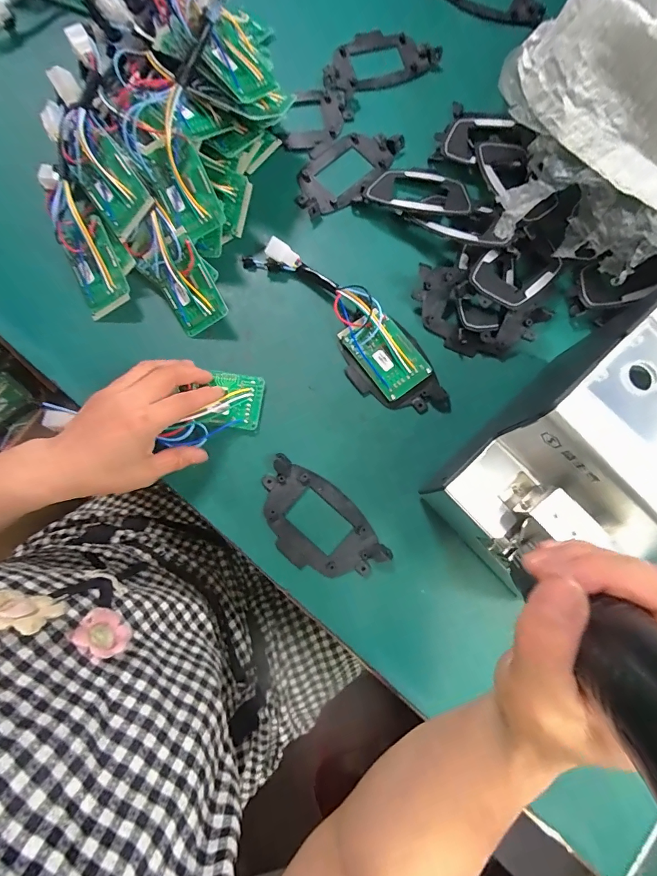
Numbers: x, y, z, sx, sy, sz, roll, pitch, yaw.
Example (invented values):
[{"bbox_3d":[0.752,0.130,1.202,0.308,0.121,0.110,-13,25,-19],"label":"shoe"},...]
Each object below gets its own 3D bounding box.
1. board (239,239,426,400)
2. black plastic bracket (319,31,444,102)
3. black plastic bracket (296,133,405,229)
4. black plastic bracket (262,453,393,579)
[{"bbox_3d":[0.009,-0.117,0.366,0.208,0.032,0.061,43,84,7],"label":"board"},{"bbox_3d":[0.052,-0.408,0.431,0.131,0.015,0.068,-21,81,-3],"label":"black plastic bracket"},{"bbox_3d":[0.016,-0.273,0.403,0.123,0.012,0.072,-41,83,-6],"label":"black plastic bracket"},{"bbox_3d":[-0.011,0.075,0.340,0.120,0.012,0.069,40,83,6],"label":"black plastic bracket"}]

